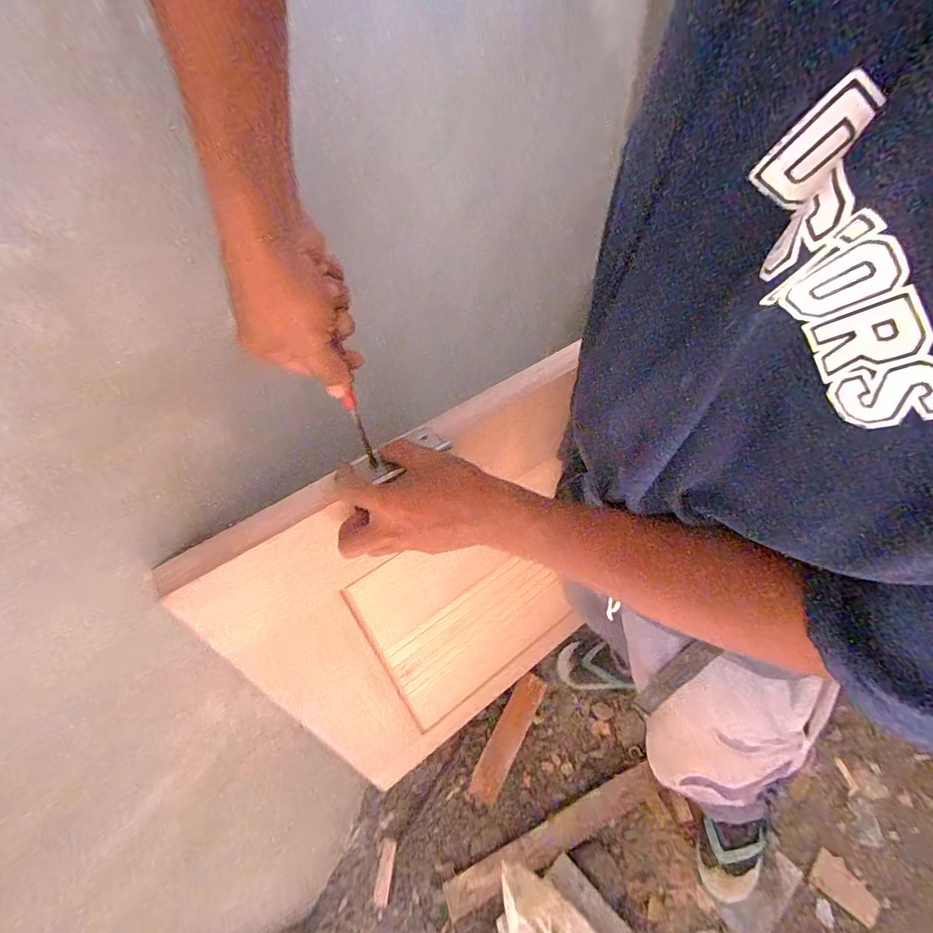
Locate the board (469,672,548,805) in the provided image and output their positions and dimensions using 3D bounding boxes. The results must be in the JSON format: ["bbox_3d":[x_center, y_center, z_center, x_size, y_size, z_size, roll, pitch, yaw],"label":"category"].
[{"bbox_3d":[0.097,0.599,1.041,0.063,0.015,0.276,22,59,23],"label":"board"}]

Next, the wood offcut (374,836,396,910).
[{"bbox_3d":[-0.164,0.817,0.936,0.030,0.015,0.102,-1,53,8],"label":"wood offcut"}]

